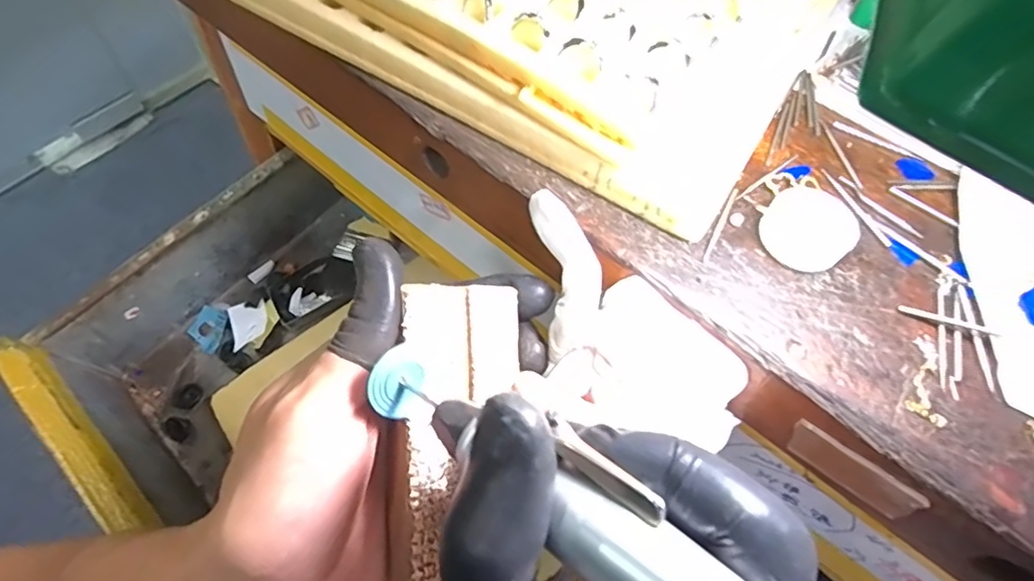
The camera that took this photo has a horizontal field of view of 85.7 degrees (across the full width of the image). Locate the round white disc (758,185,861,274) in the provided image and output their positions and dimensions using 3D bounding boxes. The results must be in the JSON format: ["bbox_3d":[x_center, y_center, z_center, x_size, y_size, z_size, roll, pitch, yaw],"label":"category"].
[{"bbox_3d":[0.113,-0.024,0.216,0.032,0.015,0.027,34,61,13],"label":"round white disc"}]

